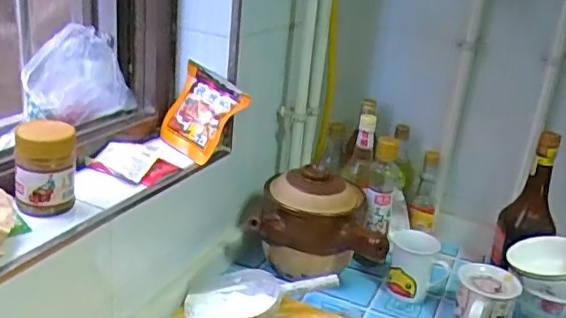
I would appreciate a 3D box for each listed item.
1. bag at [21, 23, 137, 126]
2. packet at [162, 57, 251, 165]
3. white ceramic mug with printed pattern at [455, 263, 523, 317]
[{"bbox_3d":[-0.317,-0.125,0.886,0.087,0.120,0.170,21,25,34],"label":"bag"},{"bbox_3d":[-0.128,-0.069,0.909,0.114,0.127,0.029,32,-1,25],"label":"packet"},{"bbox_3d":[0.307,0.219,0.890,0.090,0.085,0.089,10,21,11],"label":"white ceramic mug with printed pattern"}]

